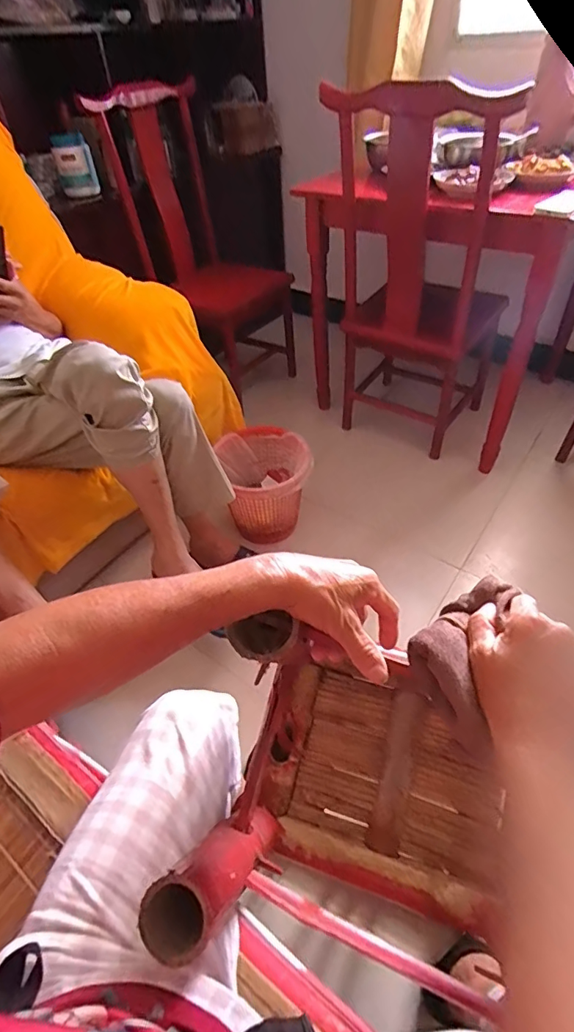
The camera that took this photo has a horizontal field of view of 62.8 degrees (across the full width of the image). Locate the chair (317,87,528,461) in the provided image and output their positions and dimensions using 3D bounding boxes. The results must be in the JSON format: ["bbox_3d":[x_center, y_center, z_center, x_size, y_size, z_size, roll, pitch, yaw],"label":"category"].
[{"bbox_3d":[0.418,-0.726,1.470,0.446,0.918,0.440,23,52,25],"label":"chair"}]

